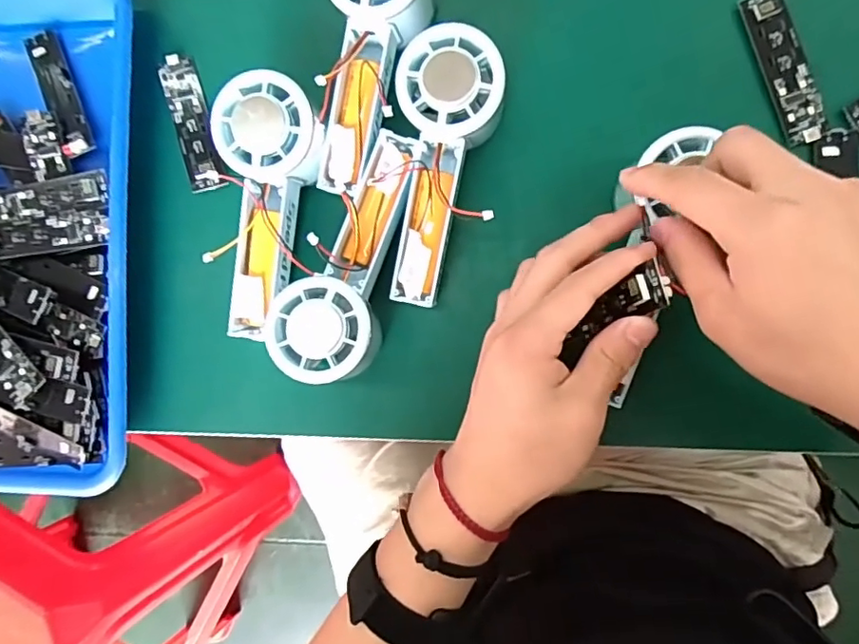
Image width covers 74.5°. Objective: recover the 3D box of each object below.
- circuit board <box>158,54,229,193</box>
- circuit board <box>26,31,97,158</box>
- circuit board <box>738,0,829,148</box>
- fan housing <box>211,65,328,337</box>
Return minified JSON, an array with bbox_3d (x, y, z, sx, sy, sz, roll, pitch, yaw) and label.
[{"bbox_3d":[-0.157,-0.132,0.375,0.023,0.006,0.096,-16,83,-14],"label":"circuit board"},{"bbox_3d":[-0.249,-0.153,0.382,0.021,0.011,0.086,-24,88,6],"label":"circuit board"},{"bbox_3d":[0.209,-0.150,0.332,0.024,0.006,0.091,-19,88,6],"label":"circuit board"},{"bbox_3d":[-0.097,-0.068,0.344,0.055,0.039,0.150,10,107,6],"label":"fan housing"}]

